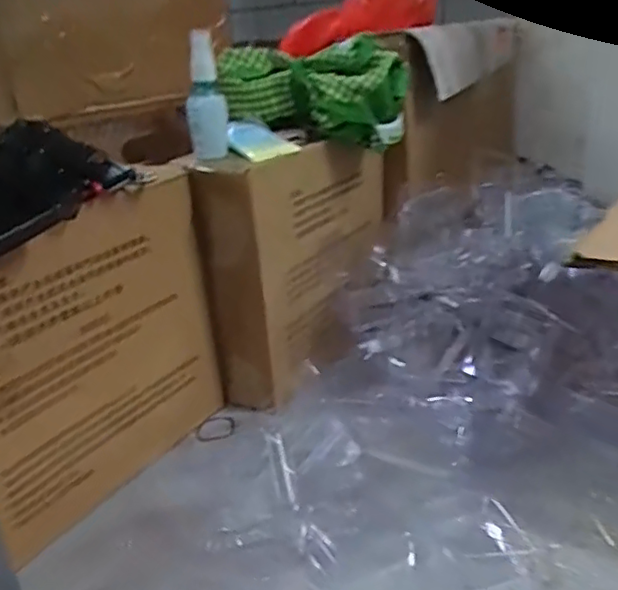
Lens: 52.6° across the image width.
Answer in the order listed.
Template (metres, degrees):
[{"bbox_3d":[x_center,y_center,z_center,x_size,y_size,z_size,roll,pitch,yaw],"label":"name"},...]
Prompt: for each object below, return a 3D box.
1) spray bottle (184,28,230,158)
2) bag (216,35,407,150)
[{"bbox_3d":[-0.103,-0.194,0.612,0.038,0.115,0.028,-4,23,-2],"label":"spray bottle"},{"bbox_3d":[0.004,-0.224,0.696,0.198,0.100,0.081,8,26,25],"label":"bag"}]

